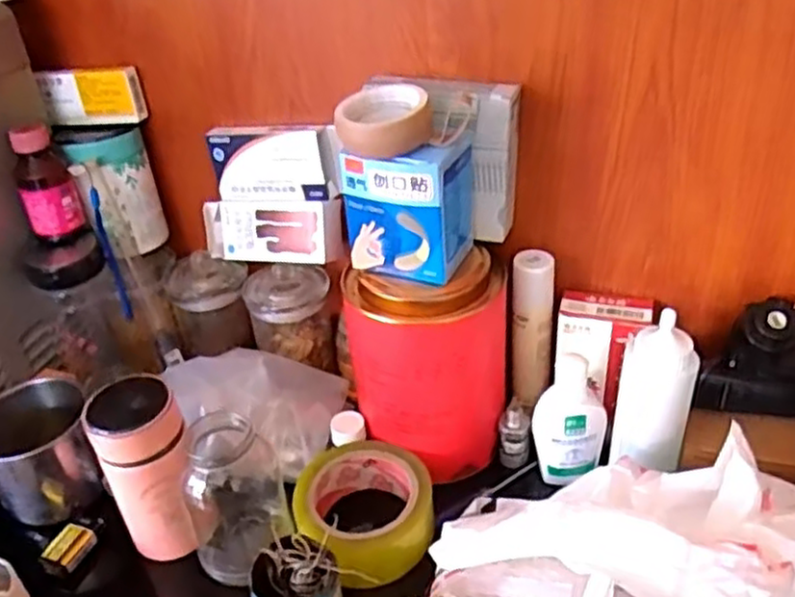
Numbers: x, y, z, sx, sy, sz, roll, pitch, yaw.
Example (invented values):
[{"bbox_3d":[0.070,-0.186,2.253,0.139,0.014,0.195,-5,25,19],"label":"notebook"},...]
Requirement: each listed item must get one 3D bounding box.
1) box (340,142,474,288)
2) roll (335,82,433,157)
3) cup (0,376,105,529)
[{"bbox_3d":[0.009,-0.070,0.534,0.079,0.093,0.066,10,36,21],"label":"box"},{"bbox_3d":[-0.009,-0.124,0.496,0.062,0.030,0.061,-4,33,0],"label":"roll"},{"bbox_3d":[-0.303,0.130,0.622,0.087,0.098,0.087,-3,33,2],"label":"cup"}]

